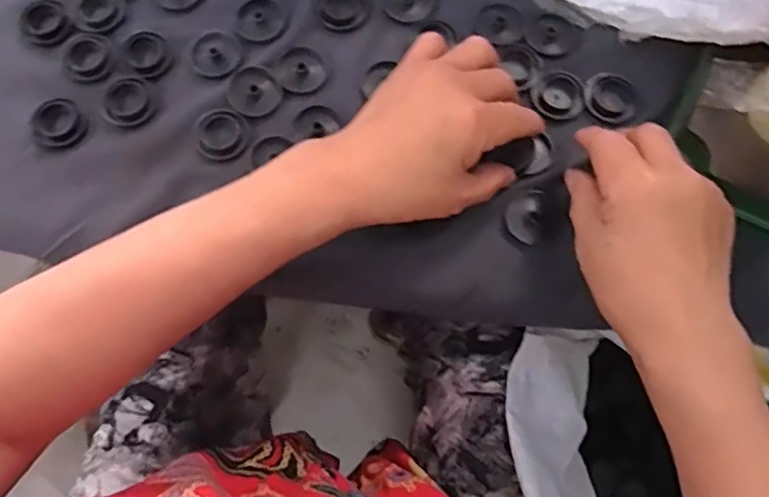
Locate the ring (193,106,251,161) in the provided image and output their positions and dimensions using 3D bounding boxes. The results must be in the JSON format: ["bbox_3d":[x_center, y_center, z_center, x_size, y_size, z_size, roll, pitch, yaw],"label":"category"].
[{"bbox_3d":[-0.104,-0.073,0.414,0.032,0.004,0.034,0,74,0],"label":"ring"}]

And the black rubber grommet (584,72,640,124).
[{"bbox_3d":[0.148,-0.098,0.422,0.034,0.004,0.034,0,74,0],"label":"black rubber grommet"}]

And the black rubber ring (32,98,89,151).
[{"bbox_3d":[-0.207,-0.079,0.414,0.031,0.005,0.035,-35,77,-10],"label":"black rubber ring"}]

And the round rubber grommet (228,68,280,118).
[{"bbox_3d":[-0.085,-0.101,0.422,0.031,0.004,0.034,0,74,0],"label":"round rubber grommet"}]

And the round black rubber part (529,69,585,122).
[{"bbox_3d":[0.115,-0.100,0.425,0.032,0.005,0.033,0,74,0],"label":"round black rubber part"}]

